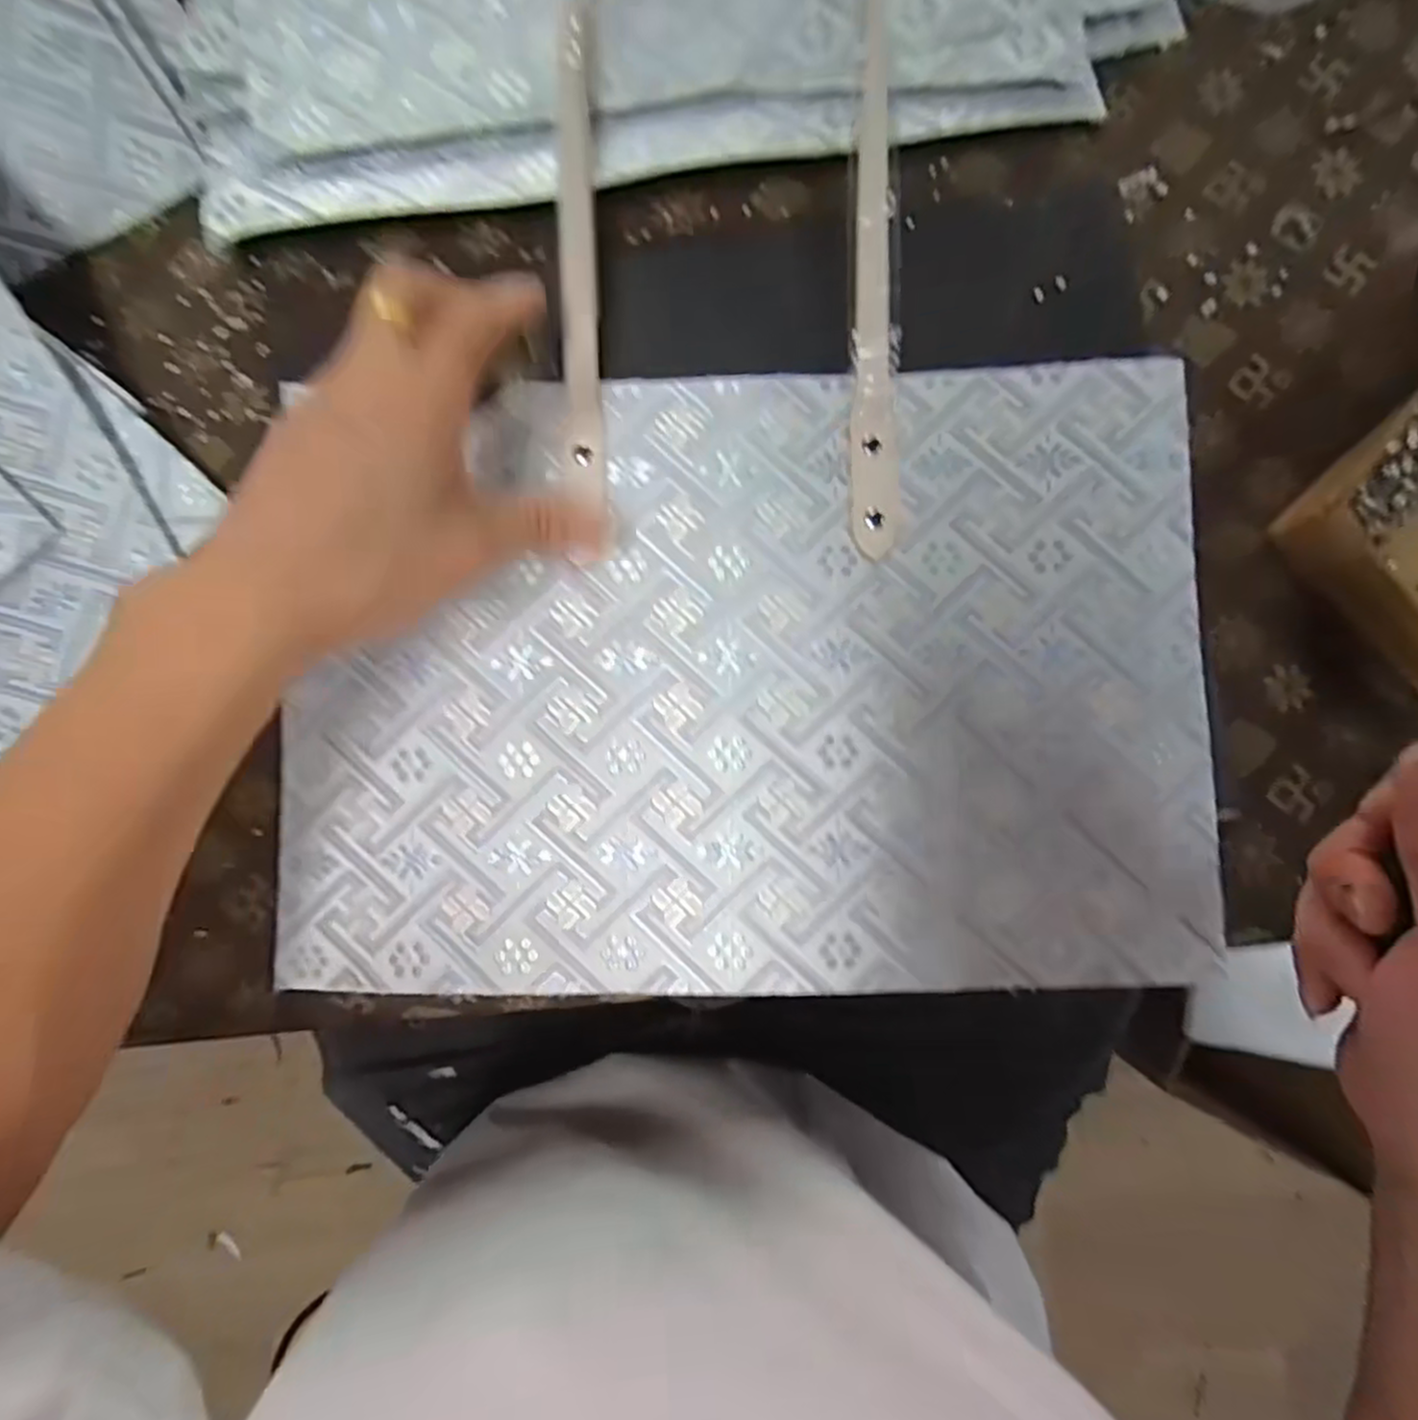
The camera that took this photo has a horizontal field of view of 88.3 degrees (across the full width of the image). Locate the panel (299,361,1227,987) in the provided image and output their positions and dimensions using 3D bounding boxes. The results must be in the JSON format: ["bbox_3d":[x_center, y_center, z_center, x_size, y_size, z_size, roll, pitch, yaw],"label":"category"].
[{"bbox_3d":[0.013,-0.012,0.323,0.393,0.008,0.265,-1,86,2],"label":"panel"}]

